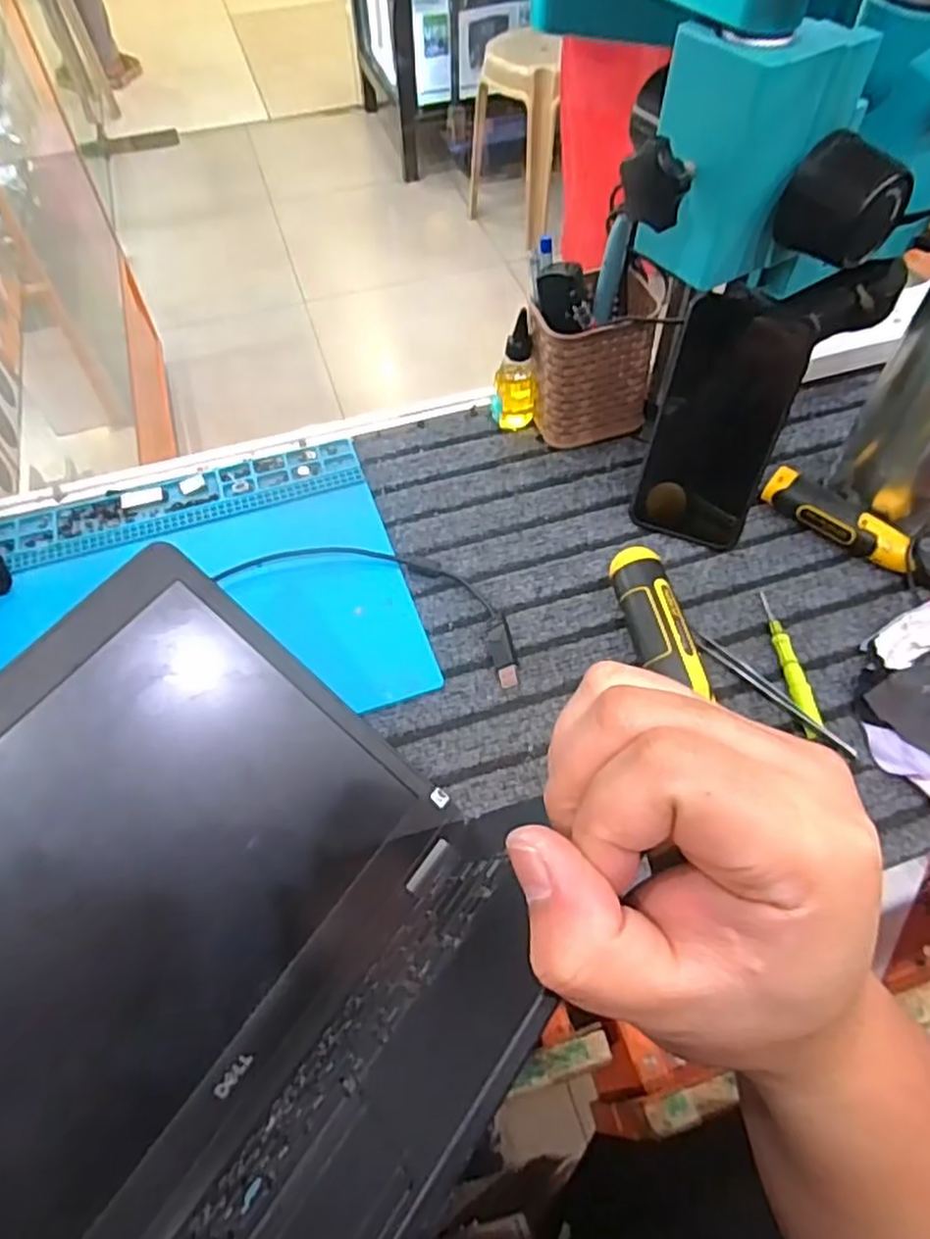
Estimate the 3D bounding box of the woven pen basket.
[{"bbox_3d":[0.099,-0.199,0.565,0.097,0.105,0.080,1,56,3],"label":"woven pen basket"}]

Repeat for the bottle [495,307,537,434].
[{"bbox_3d":[0.041,-0.196,0.574,0.031,0.094,0.027,1,56,3],"label":"bottle"}]

